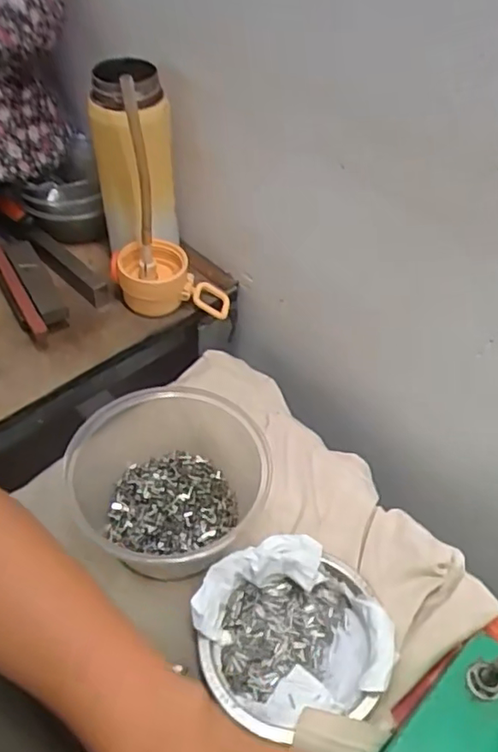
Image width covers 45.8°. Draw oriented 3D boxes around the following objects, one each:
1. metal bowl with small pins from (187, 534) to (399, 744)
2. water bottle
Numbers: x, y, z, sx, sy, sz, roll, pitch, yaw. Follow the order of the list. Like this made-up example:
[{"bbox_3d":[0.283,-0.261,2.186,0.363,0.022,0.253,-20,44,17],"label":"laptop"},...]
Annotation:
[{"bbox_3d":[0.029,0.173,0.398,0.122,0.035,0.114,2,48,-2],"label":"metal bowl with small pins"},{"bbox_3d":[-0.077,-0.156,0.523,0.107,0.202,0.092,-7,49,-11],"label":"water bottle"}]

